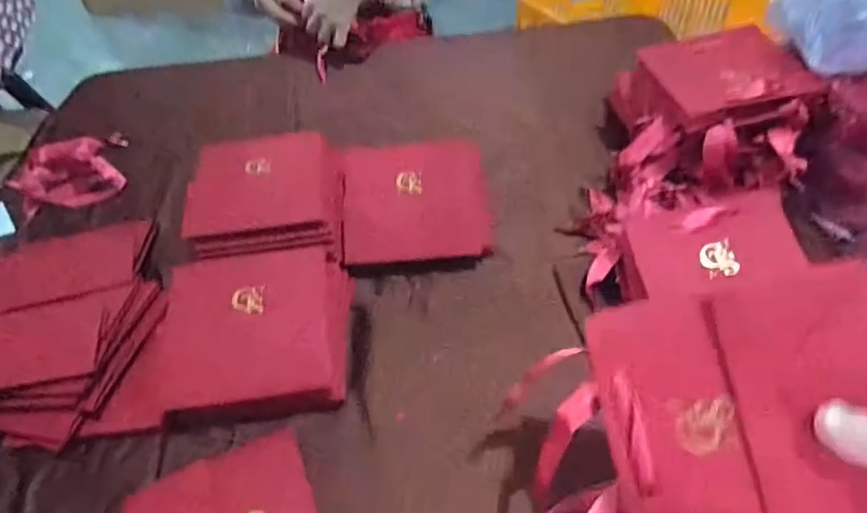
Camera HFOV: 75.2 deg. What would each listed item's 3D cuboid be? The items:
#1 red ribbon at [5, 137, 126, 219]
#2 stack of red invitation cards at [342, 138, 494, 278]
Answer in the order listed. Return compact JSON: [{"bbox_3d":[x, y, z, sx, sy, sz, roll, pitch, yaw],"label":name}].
[{"bbox_3d":[-0.485,-0.107,0.738,0.117,0.028,0.146,-32,54,-23],"label":"red ribbon"},{"bbox_3d":[-0.018,-0.056,0.605,0.153,0.018,0.145,-4,72,-2],"label":"stack of red invitation cards"}]

